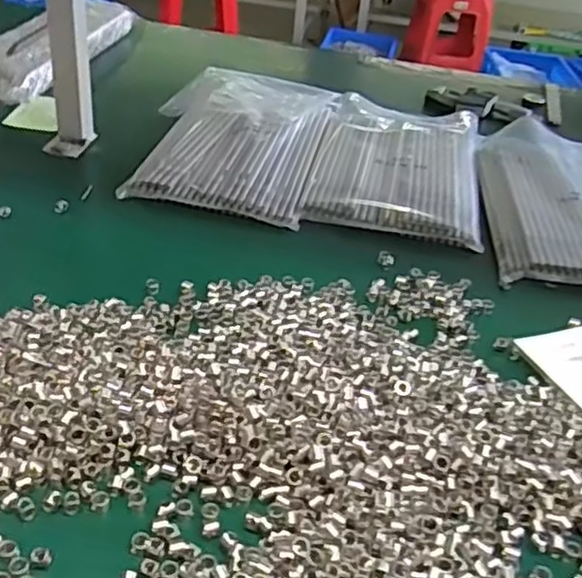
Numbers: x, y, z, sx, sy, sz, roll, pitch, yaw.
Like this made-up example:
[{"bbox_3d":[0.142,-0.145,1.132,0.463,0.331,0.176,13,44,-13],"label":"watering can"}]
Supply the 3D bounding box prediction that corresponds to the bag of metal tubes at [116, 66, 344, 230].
[{"bbox_3d":[-0.058,-0.183,0.830,0.200,0.031,0.324,8,34,2],"label":"bag of metal tubes"}]

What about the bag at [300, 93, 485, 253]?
[{"bbox_3d":[0.128,-0.156,0.831,0.179,0.022,0.329,11,34,6],"label":"bag"}]

